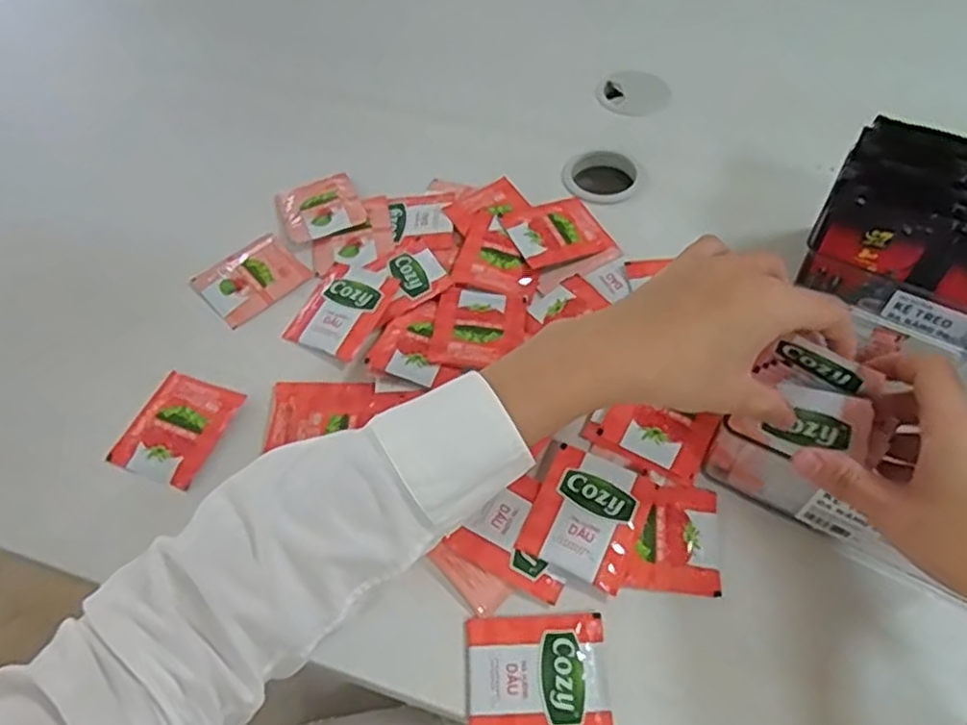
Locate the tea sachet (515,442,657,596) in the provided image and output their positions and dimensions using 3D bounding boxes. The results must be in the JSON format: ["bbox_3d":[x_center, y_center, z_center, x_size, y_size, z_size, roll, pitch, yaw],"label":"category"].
[{"bbox_3d":[0.063,0.090,0.425,0.062,0.004,0.075,21,60,16],"label":"tea sachet"}]

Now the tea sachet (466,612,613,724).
[{"bbox_3d":[0.029,0.170,0.381,0.074,0.004,0.065,-3,56,1],"label":"tea sachet"}]

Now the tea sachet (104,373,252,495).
[{"bbox_3d":[-0.207,0.044,0.478,0.061,0.011,0.071,17,59,14],"label":"tea sachet"}]

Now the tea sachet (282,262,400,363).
[{"bbox_3d":[-0.102,-0.040,0.528,0.061,0.013,0.078,20,66,23],"label":"tea sachet"}]

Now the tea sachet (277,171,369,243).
[{"bbox_3d":[-0.134,-0.128,0.582,0.063,0.012,0.065,-21,57,-11],"label":"tea sachet"}]

